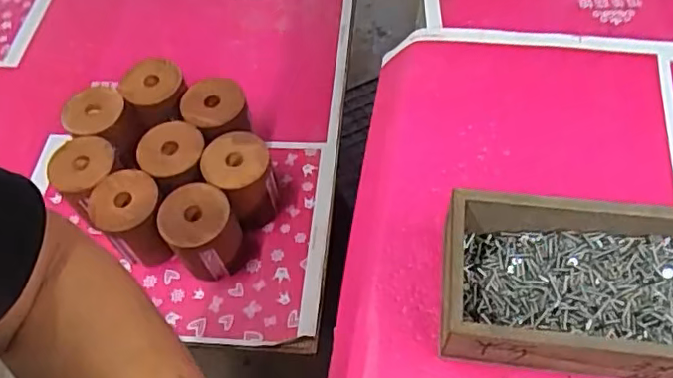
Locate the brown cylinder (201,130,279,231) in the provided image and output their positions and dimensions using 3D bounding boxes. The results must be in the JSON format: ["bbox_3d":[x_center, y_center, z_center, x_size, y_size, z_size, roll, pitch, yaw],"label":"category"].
[{"bbox_3d":[-0.111,0.000,0.711,0.079,0.115,0.093,-24,60,-10],"label":"brown cylinder"}]

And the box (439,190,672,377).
[{"bbox_3d":[0.209,0.069,0.375,0.275,0.066,0.104,5,59,7],"label":"box"}]

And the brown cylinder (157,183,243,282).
[{"bbox_3d":[-0.154,0.054,0.682,0.079,0.104,0.075,-2,59,3],"label":"brown cylinder"}]

